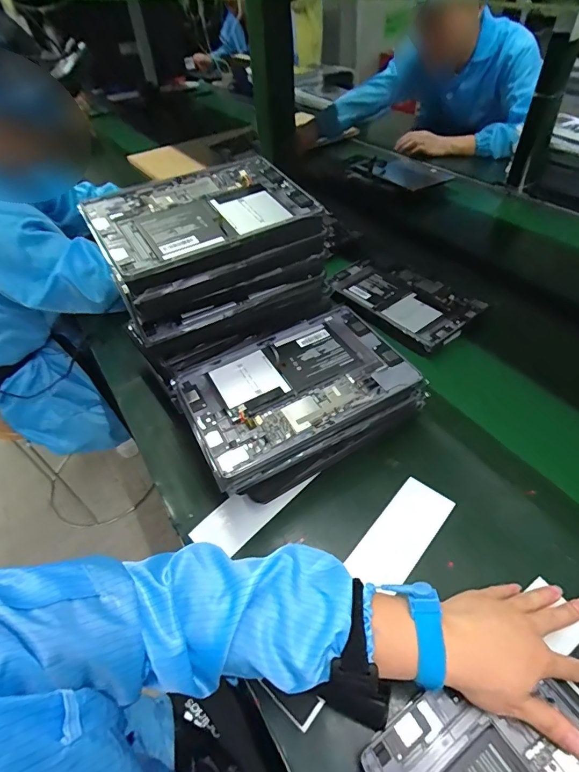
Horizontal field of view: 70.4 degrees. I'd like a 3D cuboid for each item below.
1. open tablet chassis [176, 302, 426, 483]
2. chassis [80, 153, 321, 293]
[{"bbox_3d":[0.009,-0.007,0.496,0.255,0.012,0.165,-25,50,-17],"label":"open tablet chassis"},{"bbox_3d":[-0.103,-0.217,0.508,0.258,0.021,0.176,-24,60,-19],"label":"chassis"}]

